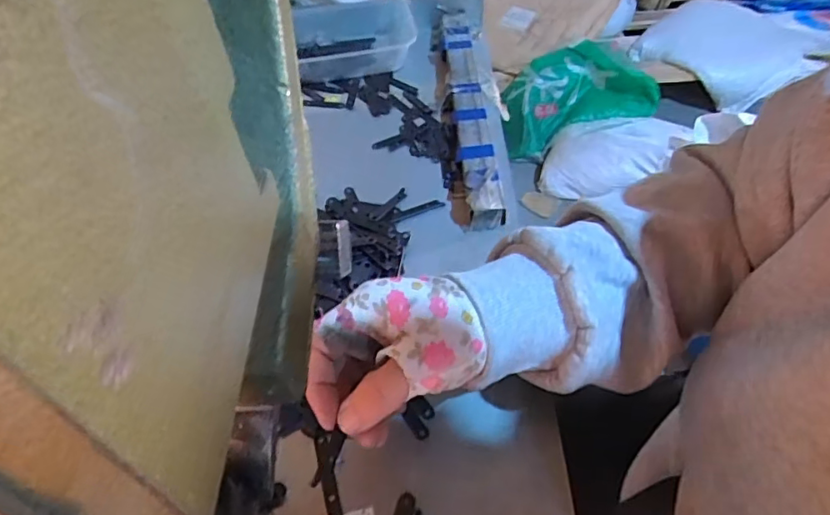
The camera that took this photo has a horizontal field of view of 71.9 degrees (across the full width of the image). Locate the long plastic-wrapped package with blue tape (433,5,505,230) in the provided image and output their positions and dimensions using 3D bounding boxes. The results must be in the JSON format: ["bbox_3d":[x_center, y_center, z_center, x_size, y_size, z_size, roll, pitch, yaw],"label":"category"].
[{"bbox_3d":[0.049,-0.165,0.578,0.053,0.025,0.350,-2,49,3],"label":"long plastic-wrapped package with blue tape"}]

